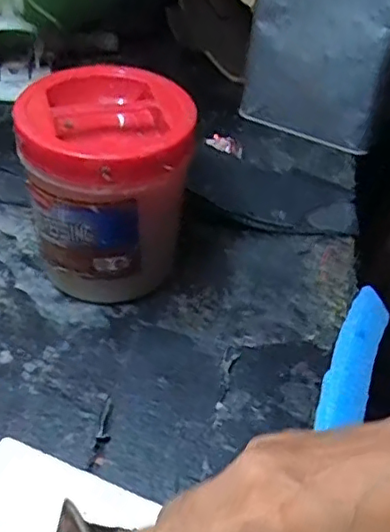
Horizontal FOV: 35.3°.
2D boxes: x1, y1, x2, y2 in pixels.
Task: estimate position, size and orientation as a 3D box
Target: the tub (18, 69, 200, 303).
[{"bbox_3d":[-0.064,-0.051,0.449,0.113,0.145,0.113,2,42,-5],"label":"tub"}]

